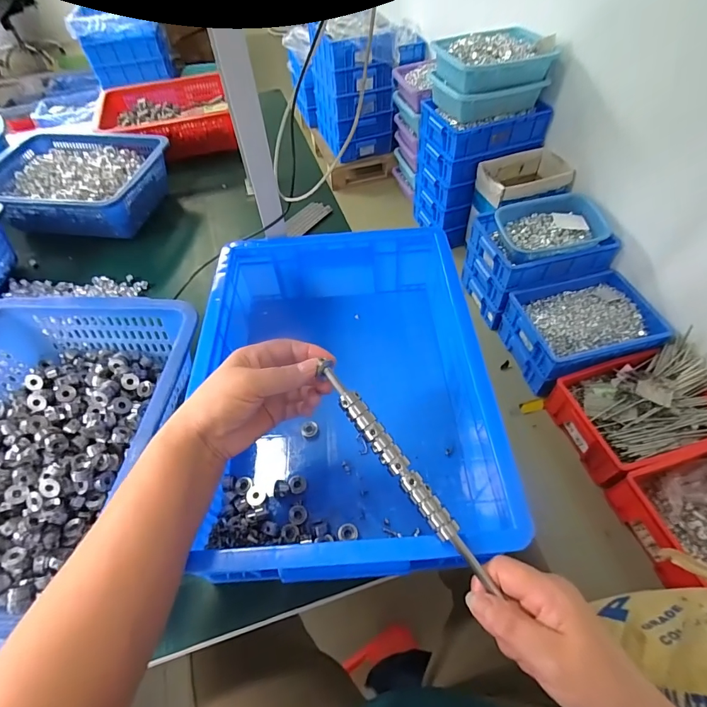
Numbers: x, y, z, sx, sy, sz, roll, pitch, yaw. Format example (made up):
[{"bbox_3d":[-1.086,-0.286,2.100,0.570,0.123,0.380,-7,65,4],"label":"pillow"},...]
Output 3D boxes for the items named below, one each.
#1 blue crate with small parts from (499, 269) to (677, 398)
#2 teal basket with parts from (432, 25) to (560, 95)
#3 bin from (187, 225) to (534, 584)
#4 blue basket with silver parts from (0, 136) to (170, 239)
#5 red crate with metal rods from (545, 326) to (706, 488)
[{"bbox_3d":[0.778,-0.088,1.382,0.463,0.171,0.323,-17,54,-9],"label":"blue crate with small parts"},{"bbox_3d":[0.506,-1.078,1.456,0.404,0.104,0.287,-18,55,-11],"label":"teal basket with parts"},{"bbox_3d":[-0.017,0.030,0.467,0.298,0.115,0.405,-4,53,0],"label":"bin"},{"bbox_3d":[-0.513,-0.321,0.758,0.311,0.089,0.227,3,54,5],"label":"blue basket with silver parts"},{"bbox_3d":[0.876,0.151,1.191,0.466,0.164,0.333,-14,54,-7],"label":"red crate with metal rods"}]

